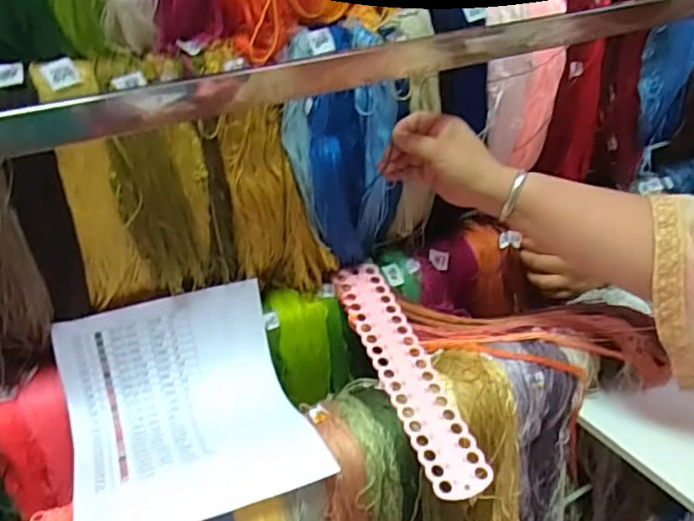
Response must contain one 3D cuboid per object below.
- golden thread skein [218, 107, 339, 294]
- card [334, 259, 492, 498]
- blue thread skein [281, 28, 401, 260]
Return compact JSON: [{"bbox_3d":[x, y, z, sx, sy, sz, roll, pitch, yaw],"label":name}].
[{"bbox_3d":[-0.074,-0.058,0.620,0.111,0.210,0.044,-16,34,-22],"label":"golden thread skein"},{"bbox_3d":[0.061,0.113,0.617,0.058,0.007,0.291,-13,48,-17],"label":"card"},{"bbox_3d":[-0.003,-0.113,0.623,0.122,0.254,0.034,-25,38,-33],"label":"blue thread skein"}]

